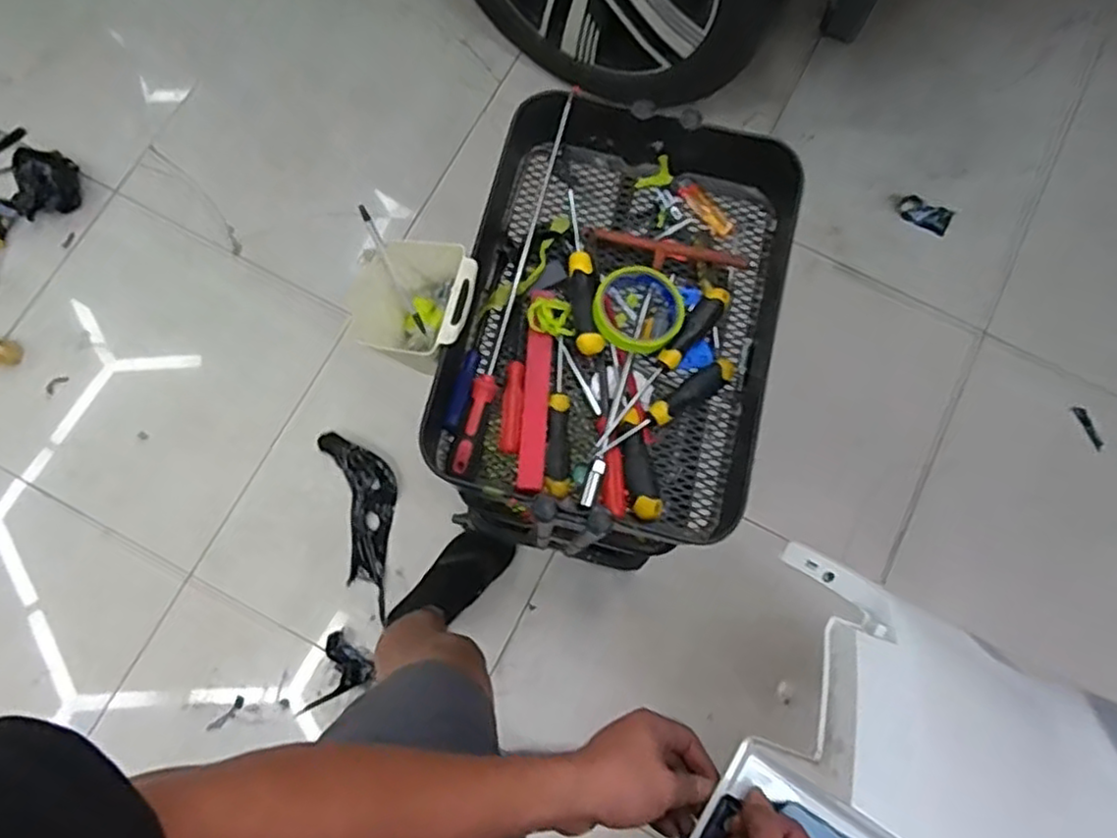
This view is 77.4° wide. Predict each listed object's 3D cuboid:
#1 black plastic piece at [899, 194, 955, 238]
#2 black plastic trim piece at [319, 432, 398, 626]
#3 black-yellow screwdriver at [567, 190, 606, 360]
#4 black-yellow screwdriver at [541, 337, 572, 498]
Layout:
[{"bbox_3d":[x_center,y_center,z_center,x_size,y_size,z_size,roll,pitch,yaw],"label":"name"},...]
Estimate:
[{"bbox_3d":[0.812,-0.454,1.545,0.115,0.023,0.056,26,78,5],"label":"black plastic piece"},{"bbox_3d":[-0.376,0.199,1.389,0.125,0.028,0.379,-16,77,-4],"label":"black plastic trim piece"},{"bbox_3d":[0.024,-0.158,0.740,0.027,0.023,0.196,-5,67,-1],"label":"black-yellow screwdriver"},{"bbox_3d":[0.003,-0.002,0.705,0.026,0.026,0.160,4,77,0],"label":"black-yellow screwdriver"}]

